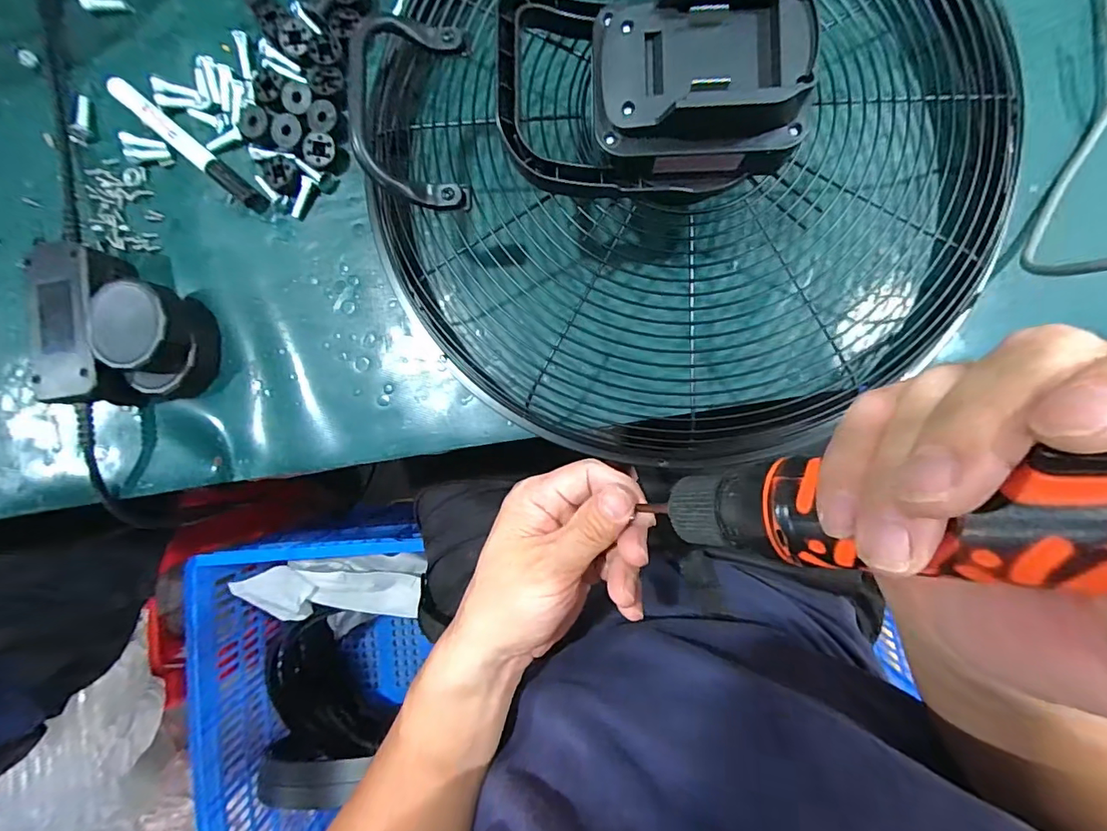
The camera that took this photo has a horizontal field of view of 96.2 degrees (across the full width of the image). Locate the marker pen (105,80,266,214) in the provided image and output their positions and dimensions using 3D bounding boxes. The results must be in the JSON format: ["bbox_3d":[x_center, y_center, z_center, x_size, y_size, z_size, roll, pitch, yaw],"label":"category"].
[{"bbox_3d":[-0.298,-0.220,0.402,0.156,0.011,0.016,40,92,2],"label":"marker pen"}]

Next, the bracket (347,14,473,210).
[{"bbox_3d":[-0.086,-0.186,0.303,0.072,0.008,0.114,-3,90,-24],"label":"bracket"}]

